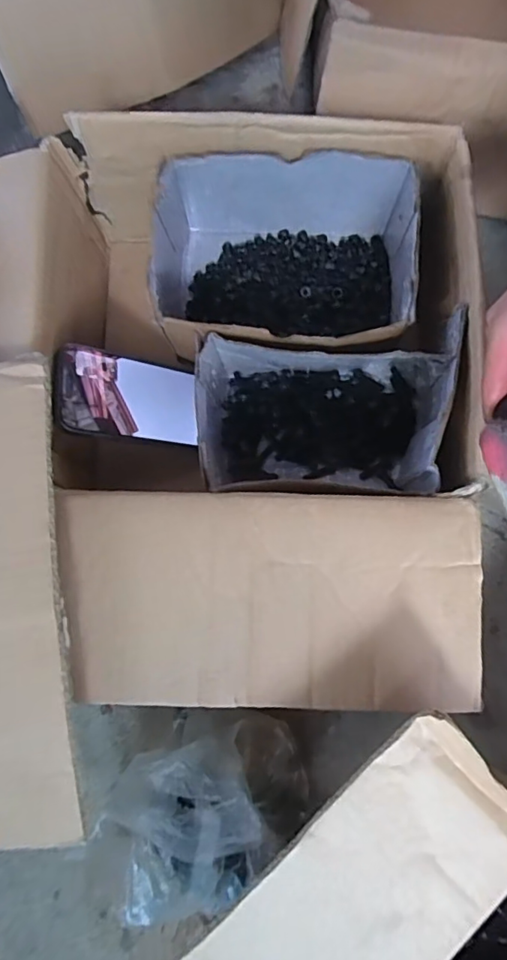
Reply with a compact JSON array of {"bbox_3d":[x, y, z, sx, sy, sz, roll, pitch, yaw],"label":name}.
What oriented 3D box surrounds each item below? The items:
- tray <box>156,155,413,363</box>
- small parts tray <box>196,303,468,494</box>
[{"bbox_3d":[0.023,-0.177,0.461,0.206,0.096,0.153,3,80,2],"label":"tray"},{"bbox_3d":[0.054,-0.050,0.435,0.194,0.113,0.132,1,80,1],"label":"small parts tray"}]

